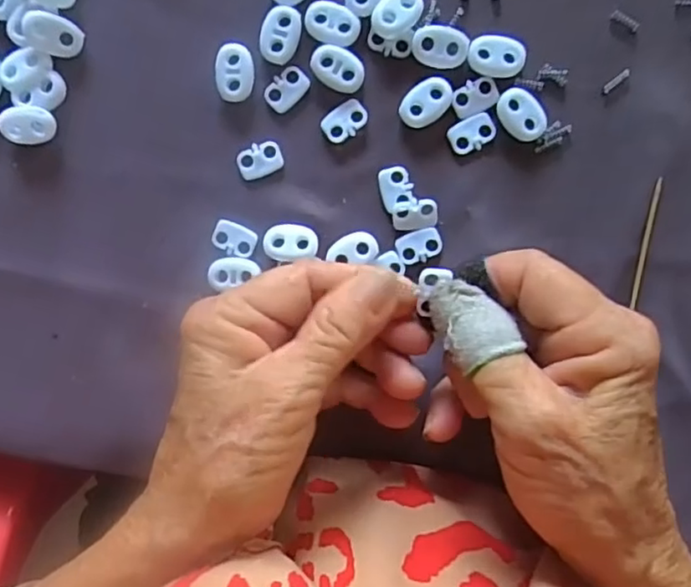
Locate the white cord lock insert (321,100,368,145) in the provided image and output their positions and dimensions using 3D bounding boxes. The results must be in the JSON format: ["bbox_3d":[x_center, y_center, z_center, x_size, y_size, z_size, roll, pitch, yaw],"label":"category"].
[{"bbox_3d":[0.000,-0.071,0.255,0.019,0.004,0.013,-31,94,5],"label":"white cord lock insert"}]

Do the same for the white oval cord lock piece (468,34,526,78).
[{"bbox_3d":[0.061,-0.095,0.248,0.022,0.004,0.016,3,96,2],"label":"white oval cord lock piece"}]

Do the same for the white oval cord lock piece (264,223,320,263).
[{"bbox_3d":[-0.023,-0.022,0.261,0.022,0.007,0.015,-2,96,2],"label":"white oval cord lock piece"}]

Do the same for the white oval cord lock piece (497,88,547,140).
[{"bbox_3d":[0.071,-0.072,0.252,0.016,0.005,0.022,-41,93,5],"label":"white oval cord lock piece"}]

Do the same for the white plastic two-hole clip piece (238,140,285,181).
[{"bbox_3d":[-0.036,-0.055,0.259,0.018,0.004,0.013,-22,94,4],"label":"white plastic two-hole clip piece"}]

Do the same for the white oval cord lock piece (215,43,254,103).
[{"bbox_3d":[-0.045,-0.090,0.253,0.015,0.005,0.022,3,96,2],"label":"white oval cord lock piece"}]

